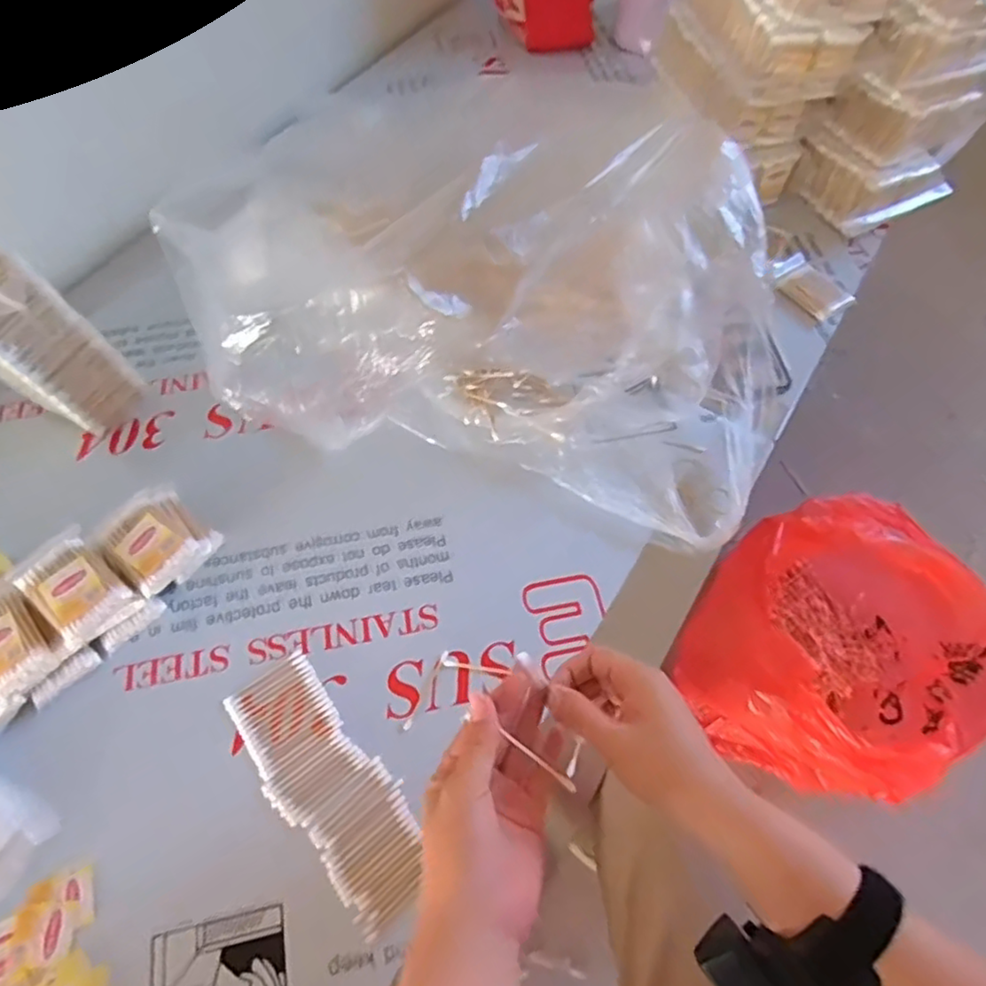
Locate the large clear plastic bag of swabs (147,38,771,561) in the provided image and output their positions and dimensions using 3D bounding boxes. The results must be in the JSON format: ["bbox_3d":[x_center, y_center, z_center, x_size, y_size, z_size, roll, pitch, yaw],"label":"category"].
[{"bbox_3d":[0.007,-0.166,0.610,0.552,0.202,0.318,12,63,4],"label":"large clear plastic bag of swabs"}]

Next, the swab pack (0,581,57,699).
[{"bbox_3d":[-0.392,0.118,0.510,0.058,0.014,0.082,-35,78,-9],"label":"swab pack"}]

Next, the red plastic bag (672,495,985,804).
[{"bbox_3d":[0.462,0.213,0.869,0.393,0.289,0.327,-22,64,-12],"label":"red plastic bag"}]

